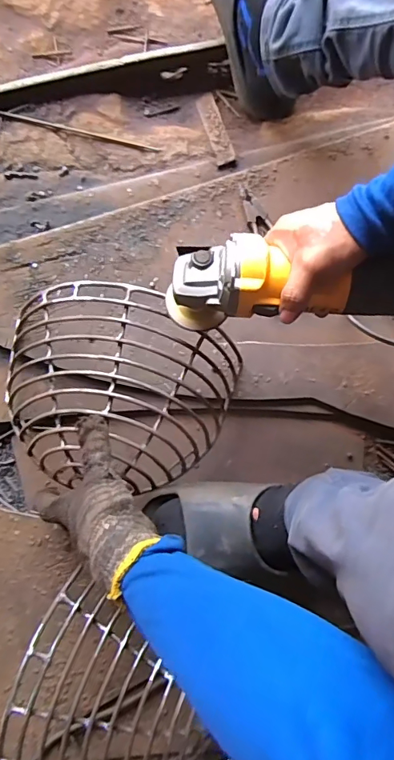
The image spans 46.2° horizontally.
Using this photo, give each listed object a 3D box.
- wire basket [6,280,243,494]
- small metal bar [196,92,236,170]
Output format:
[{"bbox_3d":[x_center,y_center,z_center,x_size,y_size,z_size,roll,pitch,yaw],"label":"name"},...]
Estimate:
[{"bbox_3d":[-0.098,0.012,0.528,0.264,0.109,0.221,19,78,4],"label":"wire basket"},{"bbox_3d":[0.026,-0.355,0.648,0.028,0.010,0.130,-15,78,-4],"label":"small metal bar"}]

